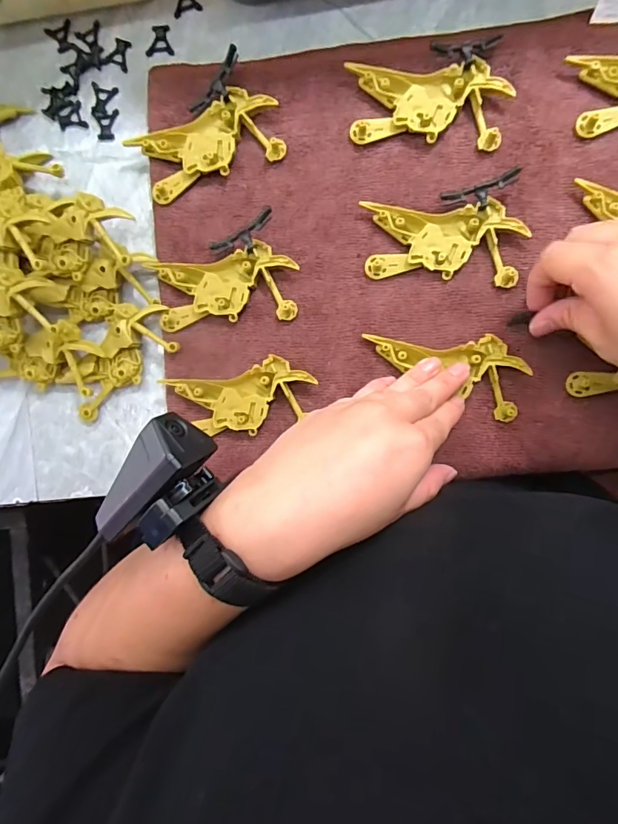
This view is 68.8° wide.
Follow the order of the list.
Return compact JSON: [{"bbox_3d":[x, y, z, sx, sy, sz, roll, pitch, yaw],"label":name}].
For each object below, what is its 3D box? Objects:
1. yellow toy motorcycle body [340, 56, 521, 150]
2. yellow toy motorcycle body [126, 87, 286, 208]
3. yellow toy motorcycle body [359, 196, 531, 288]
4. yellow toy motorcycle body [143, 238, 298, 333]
[{"bbox_3d":[0.078,-0.203,0.299,0.100,0.015,0.048,7,92,6],"label":"yellow toy motorcycle body"},{"bbox_3d":[-0.069,-0.185,0.316,0.100,0.015,0.048,-19,89,6],"label":"yellow toy motorcycle body"},{"bbox_3d":[0.088,-0.113,0.299,0.100,0.009,0.049,6,92,6],"label":"yellow toy motorcycle body"},{"bbox_3d":[-0.058,-0.087,0.316,0.097,0.011,0.049,-4,91,7],"label":"yellow toy motorcycle body"}]

